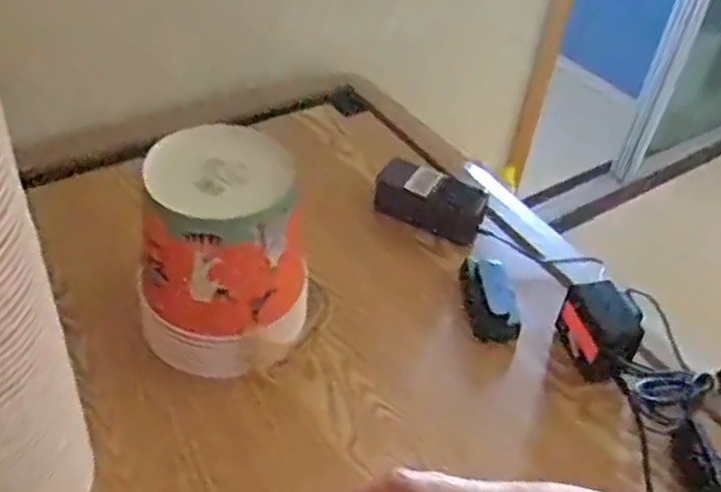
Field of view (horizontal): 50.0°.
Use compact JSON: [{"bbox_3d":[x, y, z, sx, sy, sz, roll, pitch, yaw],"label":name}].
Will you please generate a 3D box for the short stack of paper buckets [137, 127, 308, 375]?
[{"bbox_3d":[-0.120,0.009,0.722,0.145,0.199,0.144,8,43,0],"label":"short stack of paper buckets"}]

